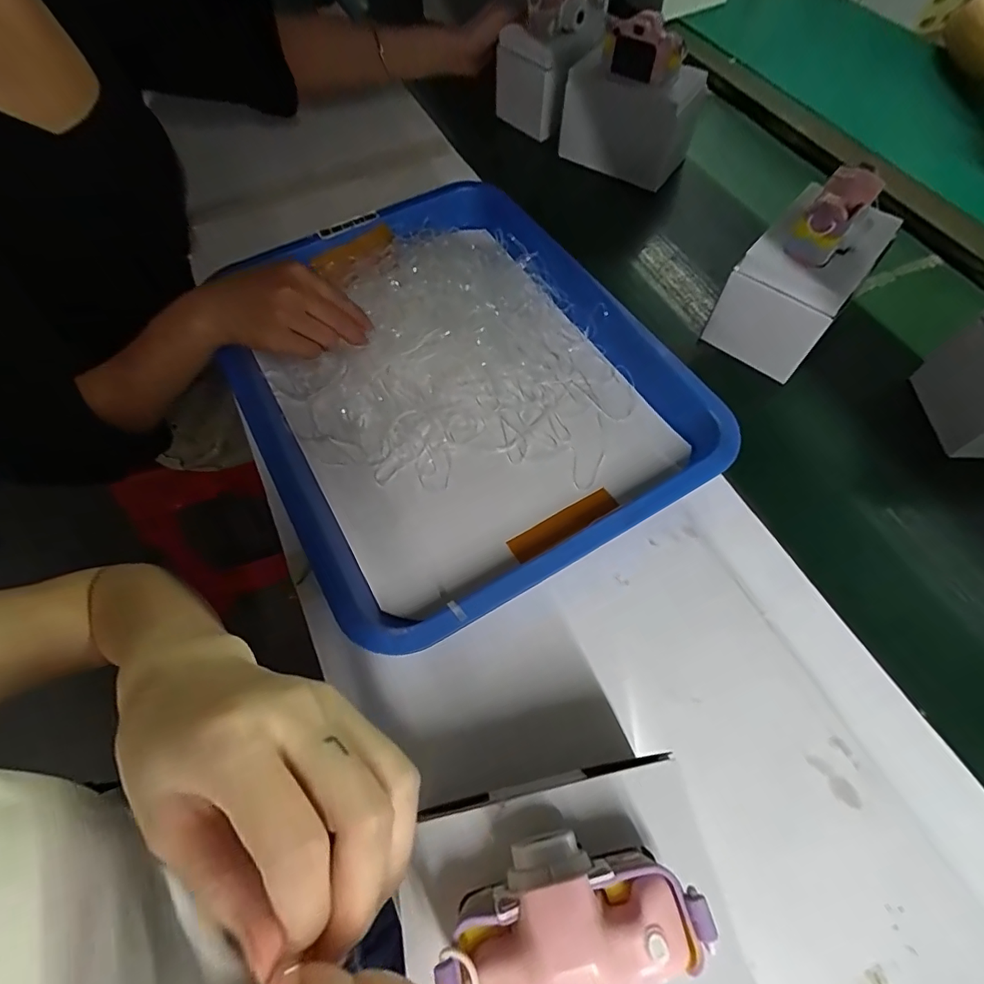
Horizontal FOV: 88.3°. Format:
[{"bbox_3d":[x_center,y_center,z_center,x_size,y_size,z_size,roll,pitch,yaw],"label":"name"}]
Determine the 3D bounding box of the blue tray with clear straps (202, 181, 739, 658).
[{"bbox_3d":[-0.046,-0.110,0.454,0.346,0.044,0.427,-28,65,-12],"label":"blue tray with clear straps"}]

